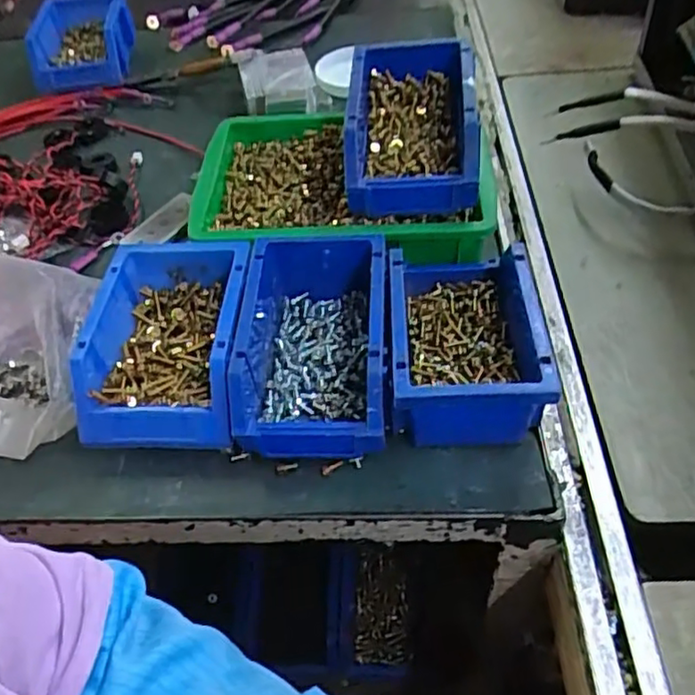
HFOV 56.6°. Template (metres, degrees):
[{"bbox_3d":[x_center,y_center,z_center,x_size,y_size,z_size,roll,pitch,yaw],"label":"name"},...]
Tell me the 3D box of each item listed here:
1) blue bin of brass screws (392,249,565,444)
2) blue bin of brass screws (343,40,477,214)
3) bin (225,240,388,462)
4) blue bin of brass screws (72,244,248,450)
[{"bbox_3d":[0.083,-0.006,0.478,0.103,0.083,0.160,-2,50,5],"label":"blue bin of brass screws"},{"bbox_3d":[0.053,-0.188,0.536,0.105,0.061,0.164,-1,50,5],"label":"blue bin of brass screws"},{"bbox_3d":[-0.025,-0.004,0.479,0.107,0.067,0.166,-2,50,4],"label":"bin"},{"bbox_3d":[-0.133,-0.001,0.488,0.113,0.074,0.159,-2,50,4],"label":"blue bin of brass screws"}]

